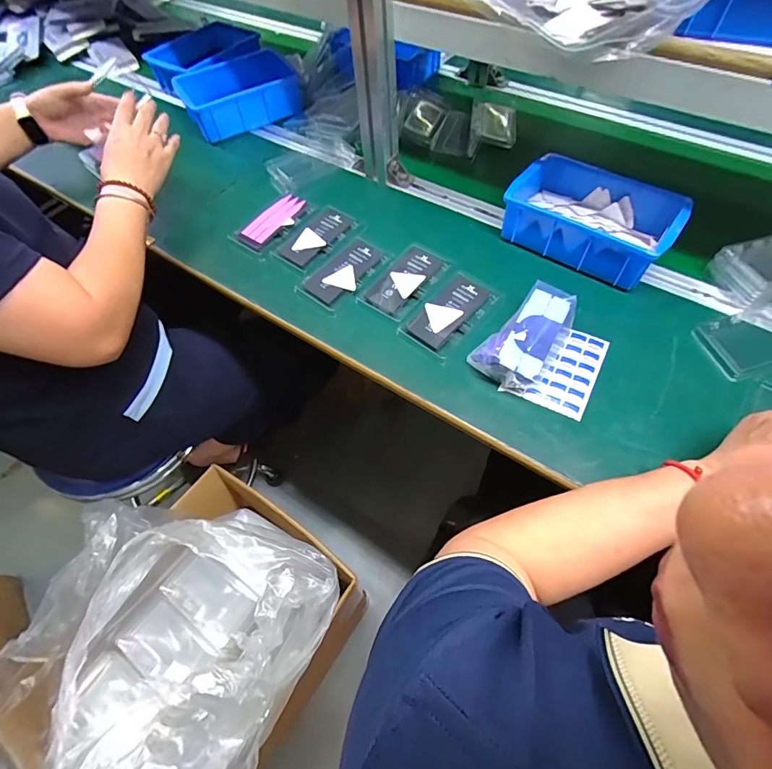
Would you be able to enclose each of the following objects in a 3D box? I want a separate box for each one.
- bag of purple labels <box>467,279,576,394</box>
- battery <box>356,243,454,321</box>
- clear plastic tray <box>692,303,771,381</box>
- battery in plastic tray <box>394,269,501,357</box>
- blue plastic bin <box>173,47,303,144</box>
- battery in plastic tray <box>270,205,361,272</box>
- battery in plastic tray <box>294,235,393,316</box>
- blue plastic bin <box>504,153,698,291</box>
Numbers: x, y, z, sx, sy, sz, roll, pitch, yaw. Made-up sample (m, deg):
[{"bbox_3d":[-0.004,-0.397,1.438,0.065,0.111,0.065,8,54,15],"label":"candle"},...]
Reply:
[{"bbox_3d":[0.160,-0.054,0.482,0.072,0.042,0.127,36,66,22],"label":"bag of purple labels"},{"bbox_3d":[0.026,-0.137,0.555,0.071,0.013,0.120,35,66,21],"label":"battery"},{"bbox_3d":[0.424,-0.054,0.476,0.129,0.017,0.068,-17,59,-8],"label":"clear plastic tray"},{"bbox_3d":[0.080,-0.088,0.523,0.071,0.014,0.123,38,67,23],"label":"battery in plastic tray"},{"bbox_3d":[-0.270,-0.526,0.772,0.207,0.064,0.160,-22,60,-11],"label":"blue plastic bin"},{"bbox_3d":[-0.100,-0.214,0.606,0.072,0.007,0.121,37,66,22],"label":"battery in plastic tray"},{"bbox_3d":[-0.059,-0.154,0.581,0.072,0.013,0.125,33,65,20],"label":"battery in plastic tray"},{"bbox_3d":[0.263,-0.216,0.550,0.196,0.065,0.126,33,65,20],"label":"blue plastic bin"}]

